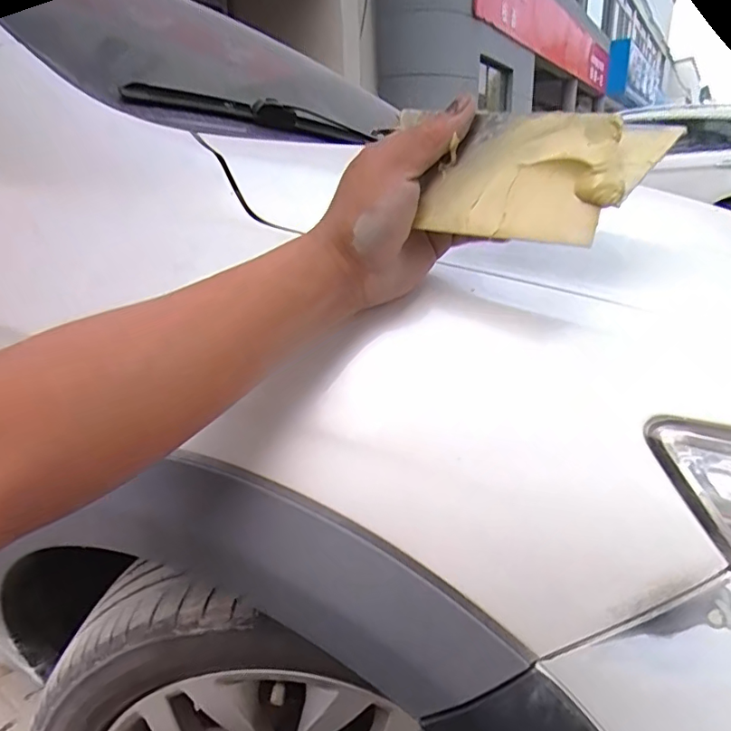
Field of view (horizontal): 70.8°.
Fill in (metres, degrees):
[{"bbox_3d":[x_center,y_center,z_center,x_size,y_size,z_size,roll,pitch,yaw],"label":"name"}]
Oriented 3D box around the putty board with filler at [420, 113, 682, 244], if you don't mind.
[{"bbox_3d":[0.103,-0.109,0.300,0.139,0.067,0.044,2,20,8],"label":"putty board with filler"}]

